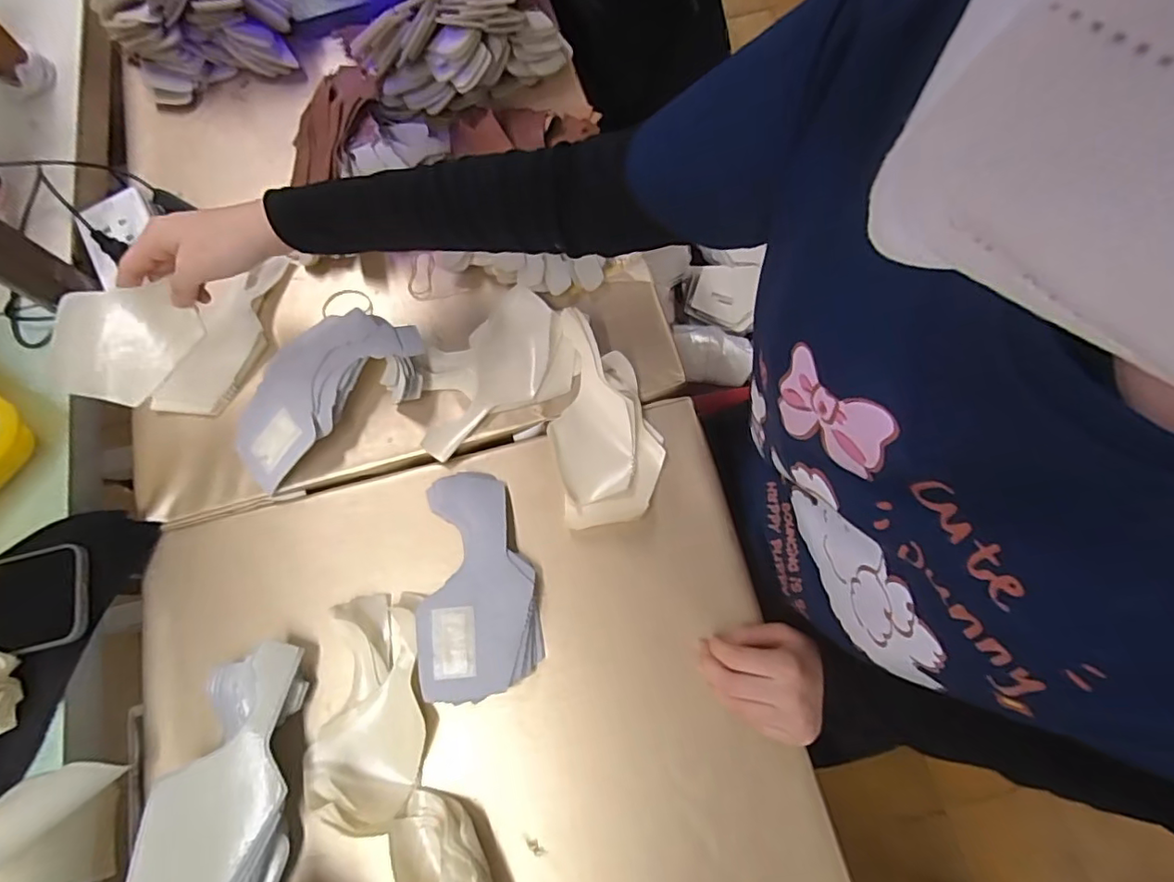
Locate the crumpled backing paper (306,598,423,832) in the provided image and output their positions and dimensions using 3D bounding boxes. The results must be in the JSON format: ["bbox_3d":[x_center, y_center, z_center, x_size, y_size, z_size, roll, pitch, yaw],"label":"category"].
[{"bbox_3d":[-0.175,0.211,0.461,0.085,0.034,0.169,3,73,3],"label":"crumpled backing paper"}]

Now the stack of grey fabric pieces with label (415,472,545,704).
[{"bbox_3d":[-0.095,0.119,0.493,0.097,0.026,0.185,-8,73,0],"label":"stack of grey fabric pieces with label"}]

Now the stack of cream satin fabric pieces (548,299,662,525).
[{"bbox_3d":[0.012,-0.024,0.525,0.096,0.037,0.192,-13,73,-2],"label":"stack of cream satin fabric pieces"}]

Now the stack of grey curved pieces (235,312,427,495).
[{"bbox_3d":[-0.250,-0.057,0.535,0.194,0.040,0.121,-34,75,-8],"label":"stack of grey curved pieces"}]

